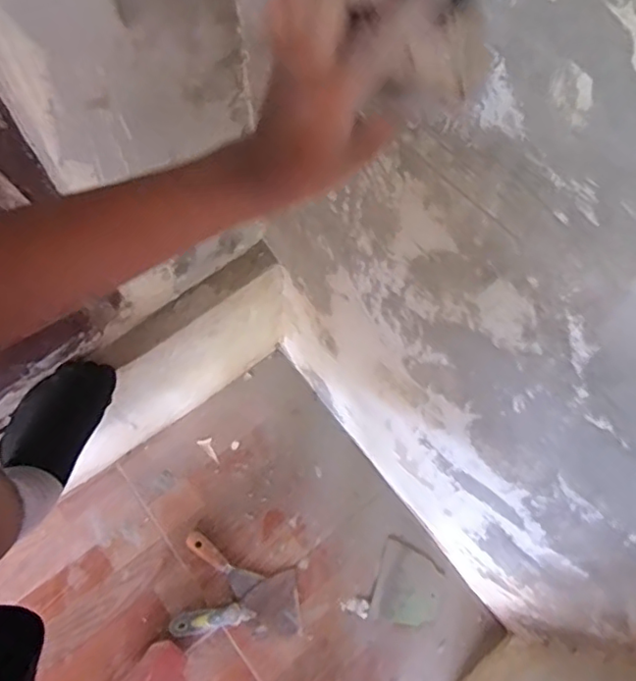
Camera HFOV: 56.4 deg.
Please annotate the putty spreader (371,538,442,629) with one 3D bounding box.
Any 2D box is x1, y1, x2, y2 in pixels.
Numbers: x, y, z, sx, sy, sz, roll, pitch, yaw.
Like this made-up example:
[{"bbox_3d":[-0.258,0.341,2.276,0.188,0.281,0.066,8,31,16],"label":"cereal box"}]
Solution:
[{"bbox_3d":[0.154,0.413,0.996,0.110,0.007,0.123,20,70,2],"label":"putty spreader"}]

